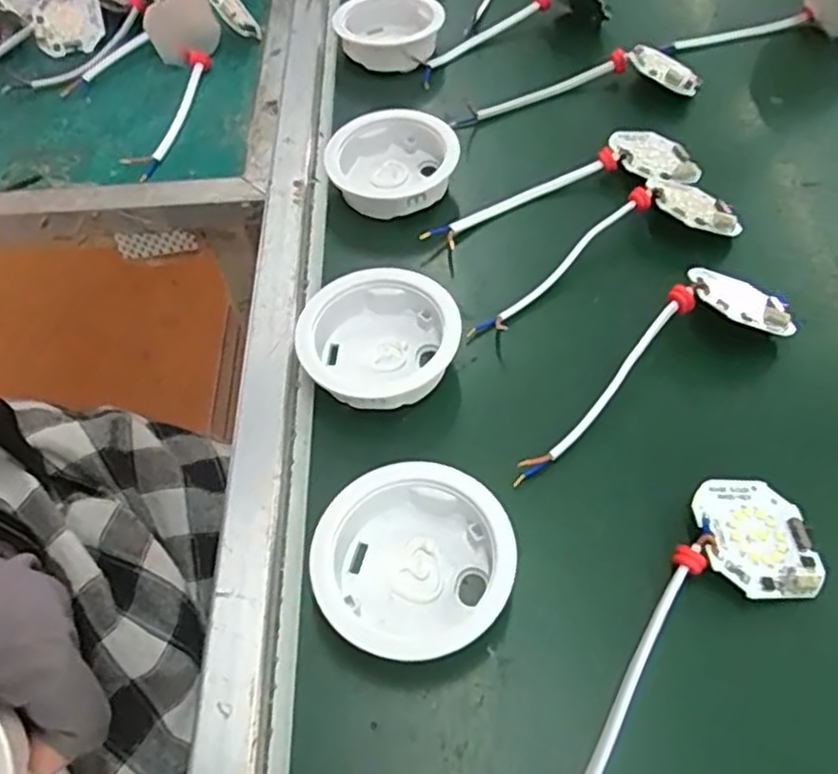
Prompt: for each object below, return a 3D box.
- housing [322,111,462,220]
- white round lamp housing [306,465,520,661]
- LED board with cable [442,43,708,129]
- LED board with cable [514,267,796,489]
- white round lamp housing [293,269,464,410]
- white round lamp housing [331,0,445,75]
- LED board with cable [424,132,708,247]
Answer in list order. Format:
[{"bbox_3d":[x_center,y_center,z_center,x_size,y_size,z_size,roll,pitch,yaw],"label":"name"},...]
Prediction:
[{"bbox_3d":[-0.017,-0.123,0.399,0.069,0.029,0.065,1,57,-2],"label":"housing"},{"bbox_3d":[-0.003,0.065,0.268,0.071,0.024,0.067,1,57,-2],"label":"white round lamp housing"},{"bbox_3d":[0.095,-0.189,0.448,0.156,0.019,0.041,-8,58,-8],"label":"LED board with cable"},{"bbox_3d":[0.109,-0.002,0.318,0.051,0.025,0.155,40,64,21],"label":"LED board with cable"},{"bbox_3d":[-0.018,-0.020,0.329,0.070,0.027,0.067,1,57,-2],"label":"white round lamp housing"},{"bbox_3d":[-0.018,-0.244,0.482,0.071,0.025,0.066,1,57,-2],"label":"white round lamp housing"},{"bbox_3d":[0.077,-0.112,0.400,0.168,0.020,0.045,-17,59,-13],"label":"LED board with cable"}]

